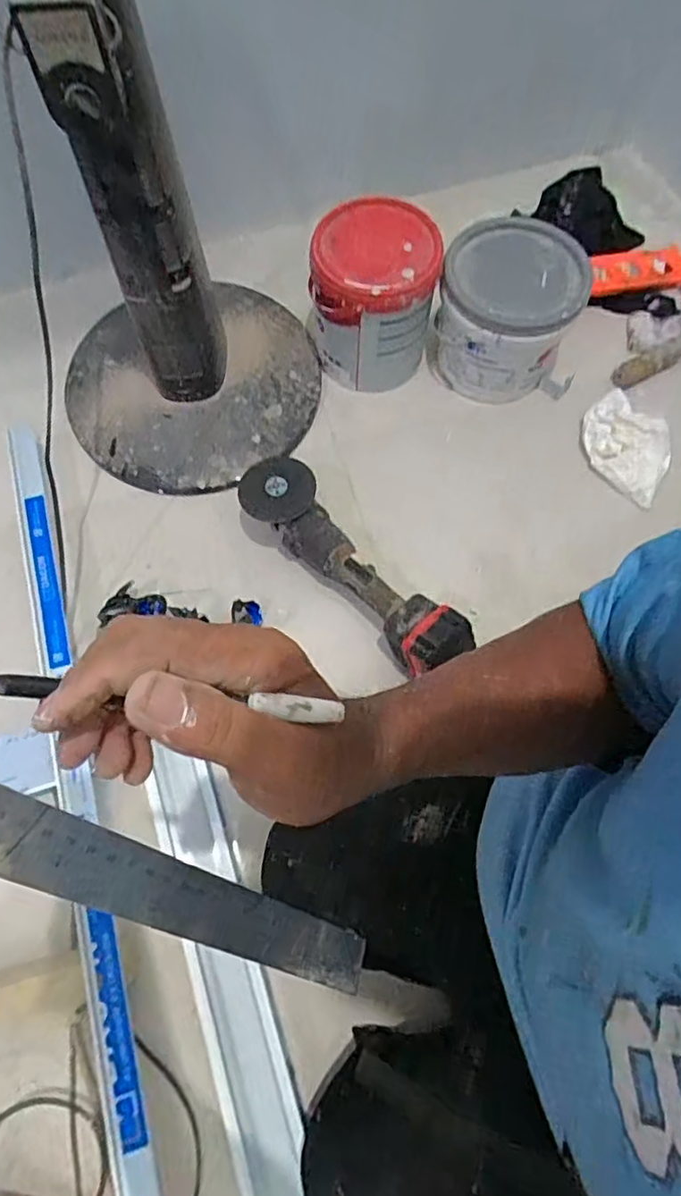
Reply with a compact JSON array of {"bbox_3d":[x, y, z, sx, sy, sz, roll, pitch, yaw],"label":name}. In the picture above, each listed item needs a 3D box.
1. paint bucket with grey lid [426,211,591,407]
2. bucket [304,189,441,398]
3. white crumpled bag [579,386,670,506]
[{"bbox_3d":[0.248,-0.413,0.938,0.213,0.174,0.192,10,70,2],"label":"paint bucket with grey lid"},{"bbox_3d":[0.044,-0.433,0.921,0.174,0.196,0.158,3,69,0],"label":"bucket"},{"bbox_3d":[0.431,-0.232,0.941,0.146,0.034,0.123,37,73,12],"label":"white crumpled bag"}]

